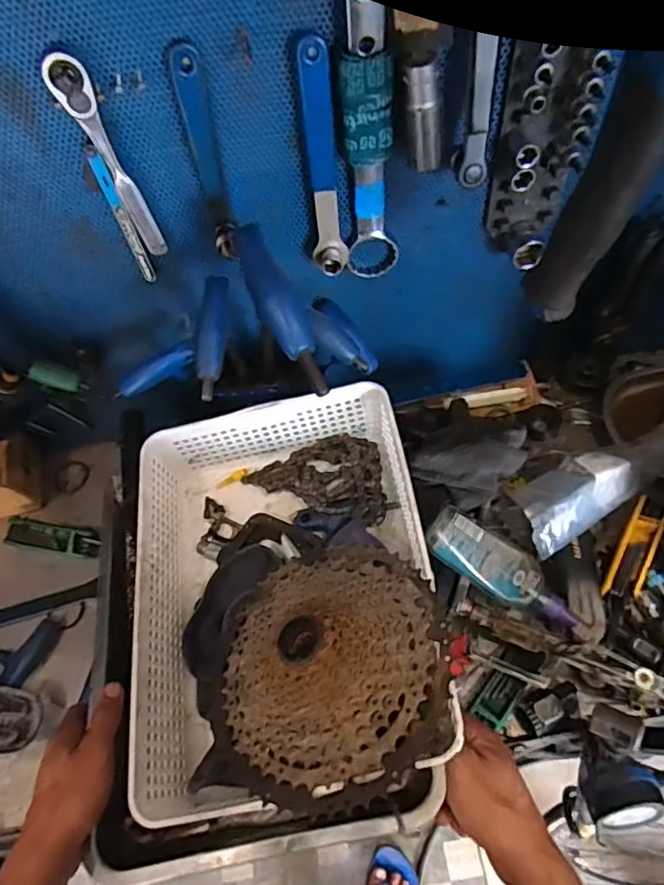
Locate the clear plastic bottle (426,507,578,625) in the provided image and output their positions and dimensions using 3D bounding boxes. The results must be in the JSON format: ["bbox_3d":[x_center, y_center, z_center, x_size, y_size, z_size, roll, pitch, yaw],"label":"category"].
[{"bbox_3d":[0.171,0.130,0.585,0.157,0.053,0.054,27,63,20],"label":"clear plastic bottle"}]

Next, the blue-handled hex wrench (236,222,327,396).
[{"bbox_3d":[-0.038,-0.097,0.428,0.032,0.025,0.134,-25,87,-10],"label":"blue-handled hex wrench"}]

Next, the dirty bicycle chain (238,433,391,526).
[{"bbox_3d":[-0.008,0.027,0.589,0.151,0.042,0.096,21,62,17],"label":"dirty bicycle chain"}]

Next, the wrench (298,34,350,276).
[{"bbox_3d":[-0.006,-0.222,0.475,0.027,0.187,0.030,-6,57,1],"label":"wrench"}]

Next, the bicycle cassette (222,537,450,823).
[{"bbox_3d":[-0.011,0.156,0.422,0.186,0.053,0.186,-12,48,22],"label":"bicycle cassette"}]

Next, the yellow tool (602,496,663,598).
[{"bbox_3d":[0.329,0.114,0.619,0.035,0.016,0.123,25,63,19],"label":"yellow tool"}]

